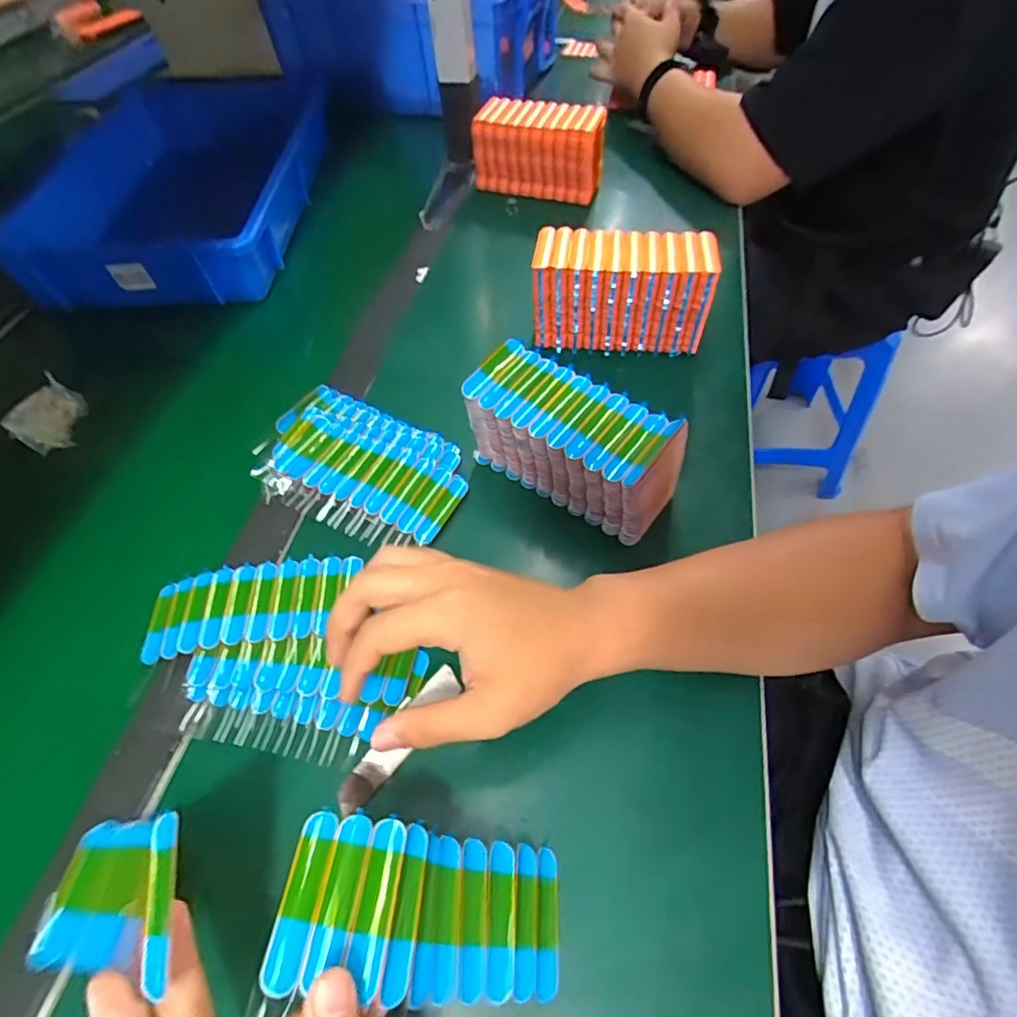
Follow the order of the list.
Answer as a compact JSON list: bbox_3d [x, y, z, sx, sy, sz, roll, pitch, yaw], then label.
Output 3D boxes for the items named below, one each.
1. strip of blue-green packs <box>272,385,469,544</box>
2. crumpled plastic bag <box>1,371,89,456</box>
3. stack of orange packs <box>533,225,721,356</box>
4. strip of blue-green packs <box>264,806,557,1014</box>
[{"bbox_3d":[-0.117,-0.044,0.465,0.177,0.016,0.095,28,62,22],"label":"strip of blue-green packs"},{"bbox_3d":[-0.416,-0.083,0.509,0.032,0.046,0.058,26,61,21],"label":"crumpled plastic bag"},{"bbox_3d":[0.103,-0.194,0.524,0.154,0.111,0.061,6,55,9],"label":"stack of orange packs"},{"bbox_3d":[-0.032,0.185,0.258,0.137,0.026,0.062,29,50,-27],"label":"strip of blue-green packs"}]

